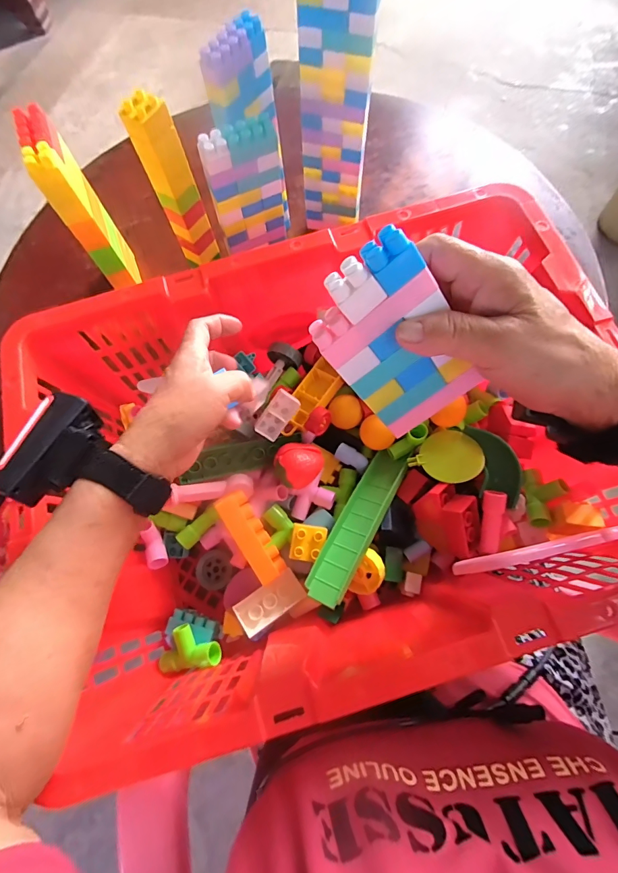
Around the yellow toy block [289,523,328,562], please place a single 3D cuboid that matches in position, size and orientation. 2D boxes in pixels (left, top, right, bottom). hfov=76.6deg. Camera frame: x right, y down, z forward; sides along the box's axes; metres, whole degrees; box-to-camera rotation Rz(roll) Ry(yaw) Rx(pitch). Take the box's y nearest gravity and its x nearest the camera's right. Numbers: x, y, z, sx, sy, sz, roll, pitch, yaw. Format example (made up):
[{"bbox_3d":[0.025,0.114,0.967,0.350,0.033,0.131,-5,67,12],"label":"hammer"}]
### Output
[{"bbox_3d":[0.000,0.101,0.369,0.031,0.028,0.032,7,71,5],"label":"yellow toy block"}]

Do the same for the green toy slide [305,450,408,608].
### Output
[{"bbox_3d":[0.048,0.079,0.370,0.036,0.037,0.156,28,74,12],"label":"green toy slide"}]

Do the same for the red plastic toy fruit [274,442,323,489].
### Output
[{"bbox_3d":[-0.010,0.029,0.390,0.044,0.039,0.044,-1,71,2],"label":"red plastic toy fruit"}]

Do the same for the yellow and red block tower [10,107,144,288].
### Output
[{"bbox_3d":[-0.256,-0.254,0.457,0.029,0.185,0.089,-19,71,-4],"label":"yellow and red block tower"}]

